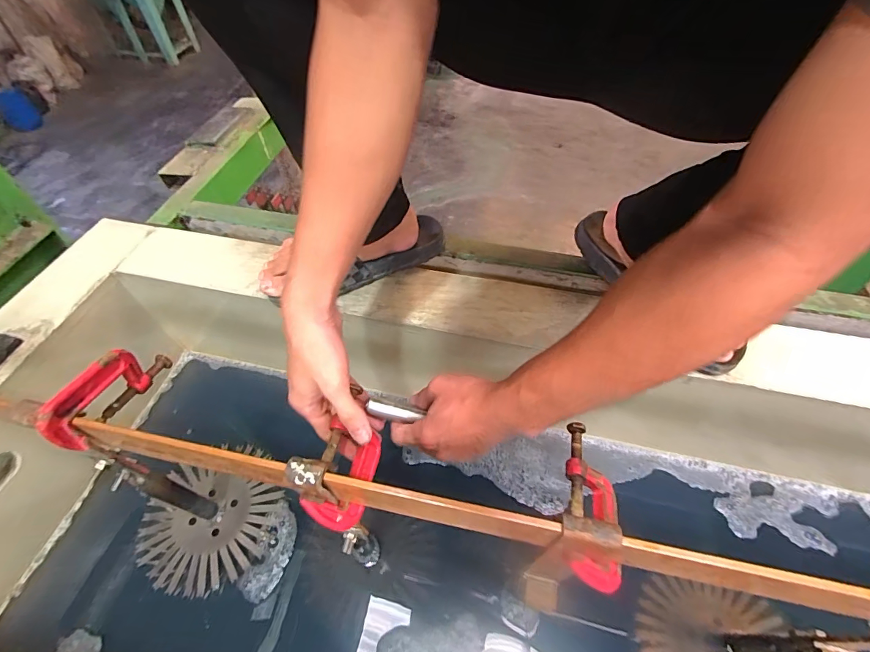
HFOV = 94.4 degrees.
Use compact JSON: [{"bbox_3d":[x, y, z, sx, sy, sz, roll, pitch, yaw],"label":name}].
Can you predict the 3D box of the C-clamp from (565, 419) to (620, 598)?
[{"bbox_3d":[0.138,0.154,0.351,0.070,0.020,0.120,38,48,-12],"label":"C-clamp"}]

